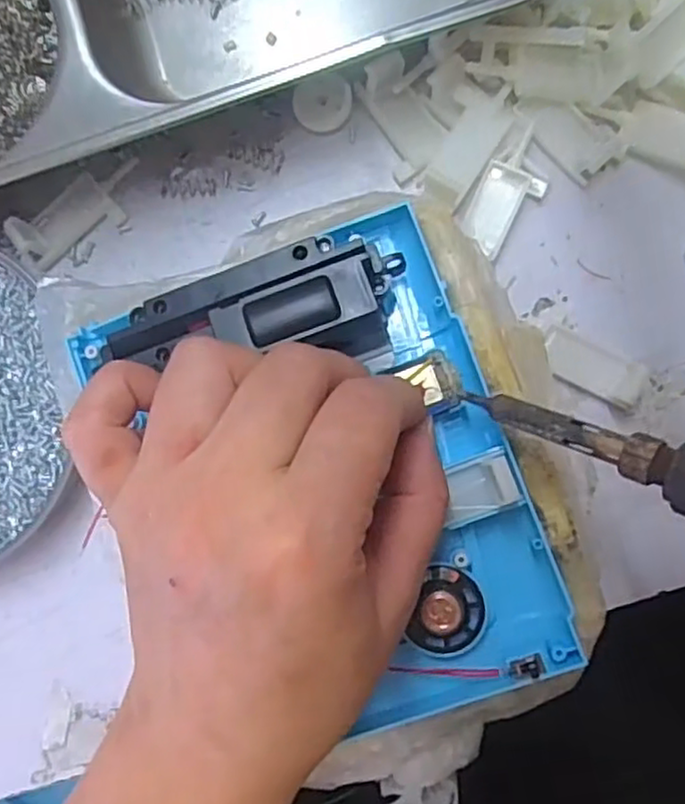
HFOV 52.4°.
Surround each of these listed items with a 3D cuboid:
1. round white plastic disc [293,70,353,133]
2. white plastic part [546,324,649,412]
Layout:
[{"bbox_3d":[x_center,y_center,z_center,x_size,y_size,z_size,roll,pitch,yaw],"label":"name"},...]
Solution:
[{"bbox_3d":[-0.007,-0.118,0.276,0.023,0.004,0.021,2,104,10],"label":"round white plastic disc"},{"bbox_3d":[0.094,-0.013,0.265,0.038,0.008,0.017,27,93,5],"label":"white plastic part"}]

